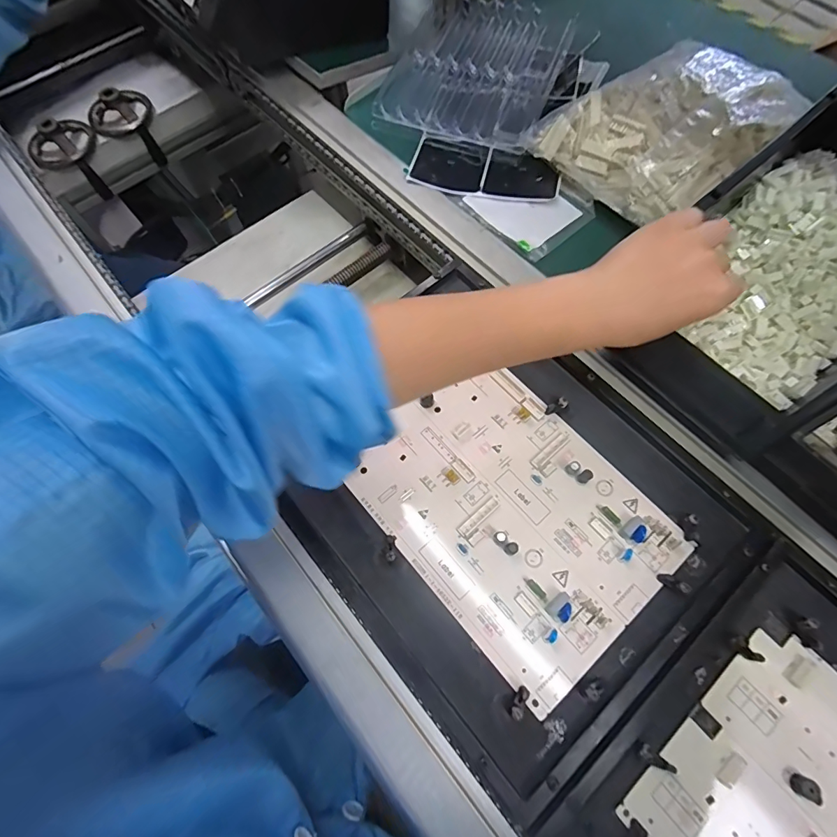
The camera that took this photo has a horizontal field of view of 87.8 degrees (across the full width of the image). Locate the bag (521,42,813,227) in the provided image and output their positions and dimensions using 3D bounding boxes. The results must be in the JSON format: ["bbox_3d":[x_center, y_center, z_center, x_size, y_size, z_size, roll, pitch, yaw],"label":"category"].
[{"bbox_3d":[0.235,-0.285,0.432,0.172,0.086,0.178,-38,72,-12],"label":"bag"}]

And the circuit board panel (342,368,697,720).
[{"bbox_3d":[0.073,0.073,0.342,0.169,0.008,0.220,-39,72,-13],"label":"circuit board panel"}]

